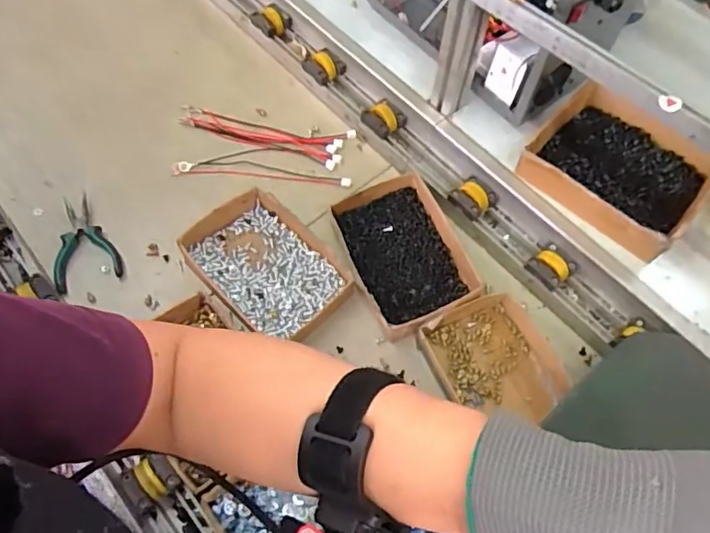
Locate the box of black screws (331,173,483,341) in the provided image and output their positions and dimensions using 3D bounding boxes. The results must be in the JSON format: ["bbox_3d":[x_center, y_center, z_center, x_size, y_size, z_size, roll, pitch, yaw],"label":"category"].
[{"bbox_3d":[0.070,-0.021,0.784,0.161,0.037,0.220,-24,66,-12],"label":"box of black screws"}]

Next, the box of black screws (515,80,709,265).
[{"bbox_3d":[0.366,-0.139,0.758,0.227,0.051,0.203,41,70,18],"label":"box of black screws"}]

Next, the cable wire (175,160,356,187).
[{"bbox_3d":[-0.147,-0.151,0.871,0.280,0.006,0.033,4,63,1],"label":"cable wire"}]

